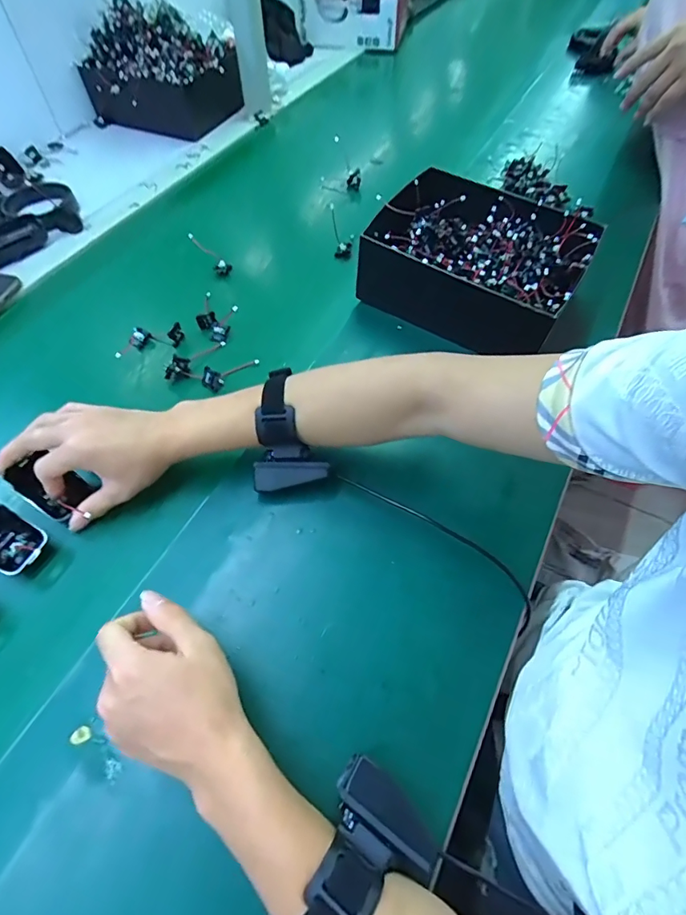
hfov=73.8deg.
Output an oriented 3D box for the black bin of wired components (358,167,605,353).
[{"bbox_3d":[0.156,-0.242,0.556,0.246,0.084,0.193,29,62,17],"label":"black bin of wired components"}]

